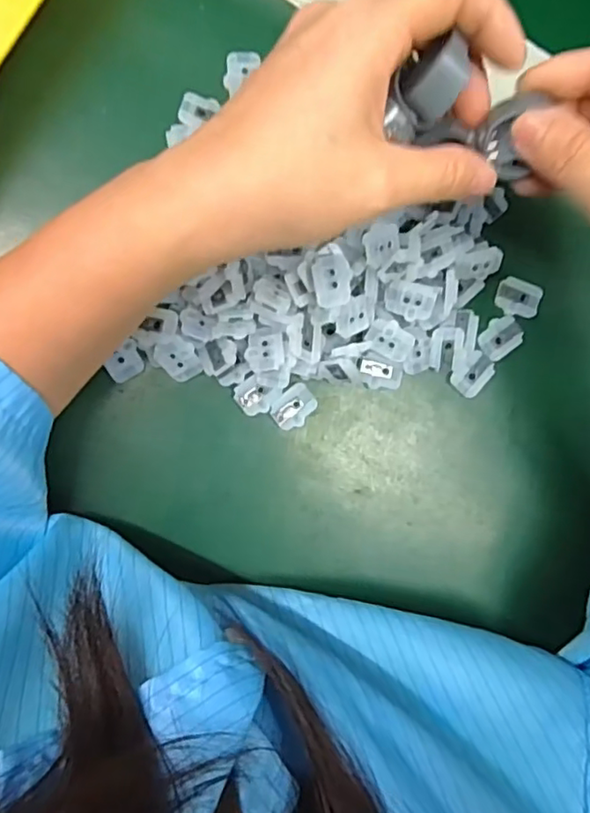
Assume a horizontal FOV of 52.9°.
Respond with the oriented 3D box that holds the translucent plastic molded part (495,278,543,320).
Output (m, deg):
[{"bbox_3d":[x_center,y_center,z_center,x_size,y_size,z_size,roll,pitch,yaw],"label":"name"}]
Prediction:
[{"bbox_3d":[0.111,-0.054,0.292,0.021,0.004,0.018,16,90,-7],"label":"translucent plastic molded part"}]

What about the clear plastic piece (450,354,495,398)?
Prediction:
[{"bbox_3d":[0.088,-0.016,0.292,0.021,0.004,0.014,-45,96,-4],"label":"clear plastic piece"}]

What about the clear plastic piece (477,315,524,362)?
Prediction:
[{"bbox_3d":[0.102,-0.034,0.293,0.022,0.005,0.017,-36,95,-5],"label":"clear plastic piece"}]

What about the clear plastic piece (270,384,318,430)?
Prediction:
[{"bbox_3d":[0.000,0.001,0.279,0.021,0.004,0.016,-43,96,-4],"label":"clear plastic piece"}]

